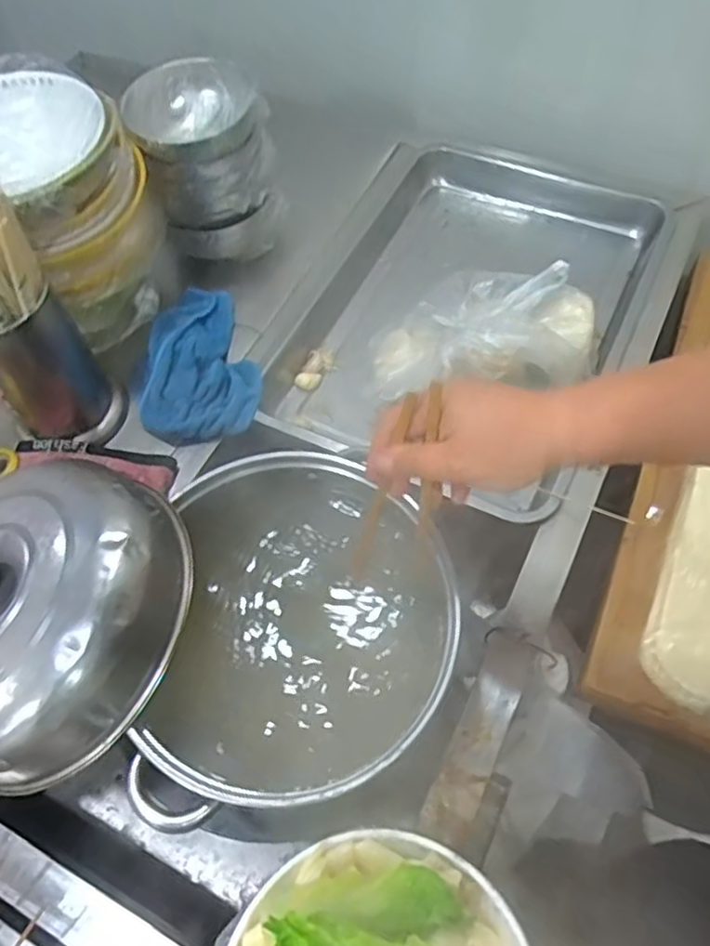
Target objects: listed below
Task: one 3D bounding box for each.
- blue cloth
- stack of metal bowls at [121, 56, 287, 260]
[{"bbox_3d":[-0.172,-0.115,0.715,0.131,0.039,0.175,-21,61,-8],"label":"blue cloth"},{"bbox_3d":[-0.162,-0.346,0.769,0.140,0.161,0.134,-16,60,-6],"label":"stack of metal bowls"}]

